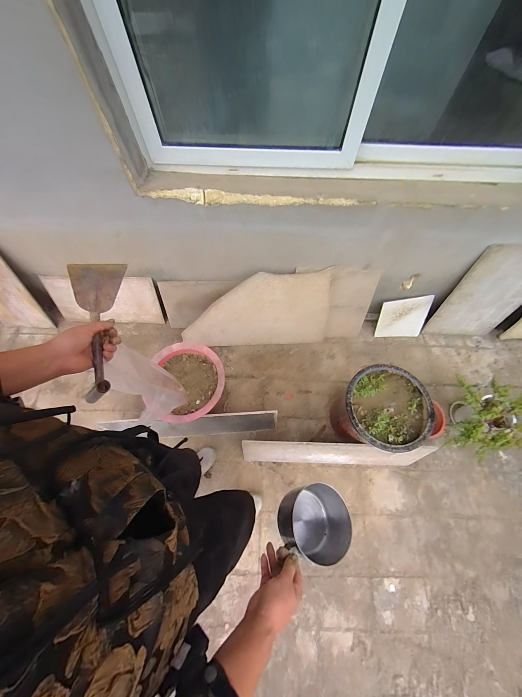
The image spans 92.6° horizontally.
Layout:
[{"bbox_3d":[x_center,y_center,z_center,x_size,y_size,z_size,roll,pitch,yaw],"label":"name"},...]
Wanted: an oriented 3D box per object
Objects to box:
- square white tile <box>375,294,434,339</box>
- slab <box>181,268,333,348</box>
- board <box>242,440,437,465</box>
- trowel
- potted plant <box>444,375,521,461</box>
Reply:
[{"bbox_3d":[0.830,-0.177,1.470,0.268,0.250,0.017,0,34,7],"label":"square white tile"},{"bbox_3d":[-0.020,-0.176,1.343,0.774,0.435,0.017,-7,42,-2],"label":"slab"},{"bbox_3d":[0.323,0.480,1.135,0.800,0.295,0.016,-1,52,3],"label":"board"},{"bbox_3d":[-0.316,-0.040,0.462,0.092,0.053,0.272,11,85,-39],"label":"trowel"},{"bbox_3d":[1.082,0.344,1.217,0.321,0.280,0.333,10,67,4],"label":"potted plant"}]

